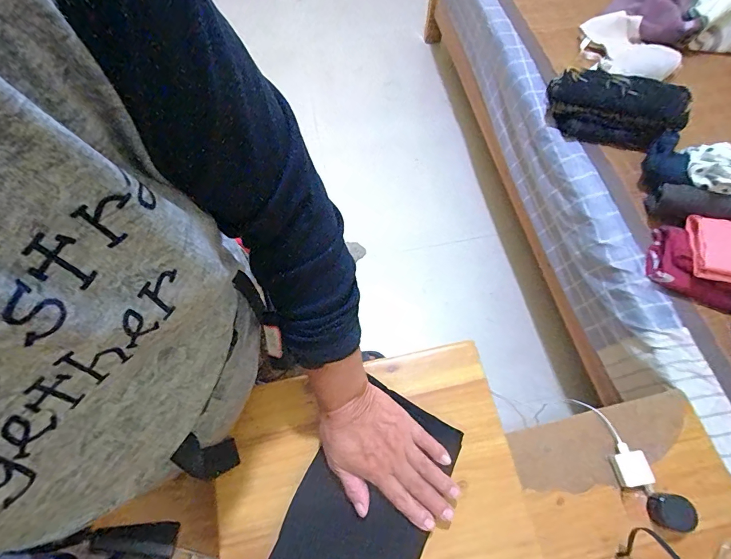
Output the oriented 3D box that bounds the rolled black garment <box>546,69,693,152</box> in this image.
[{"bbox_3d":[0.627,-0.435,1.009,0.298,0.111,0.167,13,67,7],"label":"rolled black garment"}]

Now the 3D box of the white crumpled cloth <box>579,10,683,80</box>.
[{"bbox_3d":[0.732,-0.653,1.137,0.188,0.059,0.267,-23,68,-9],"label":"white crumpled cloth"}]

